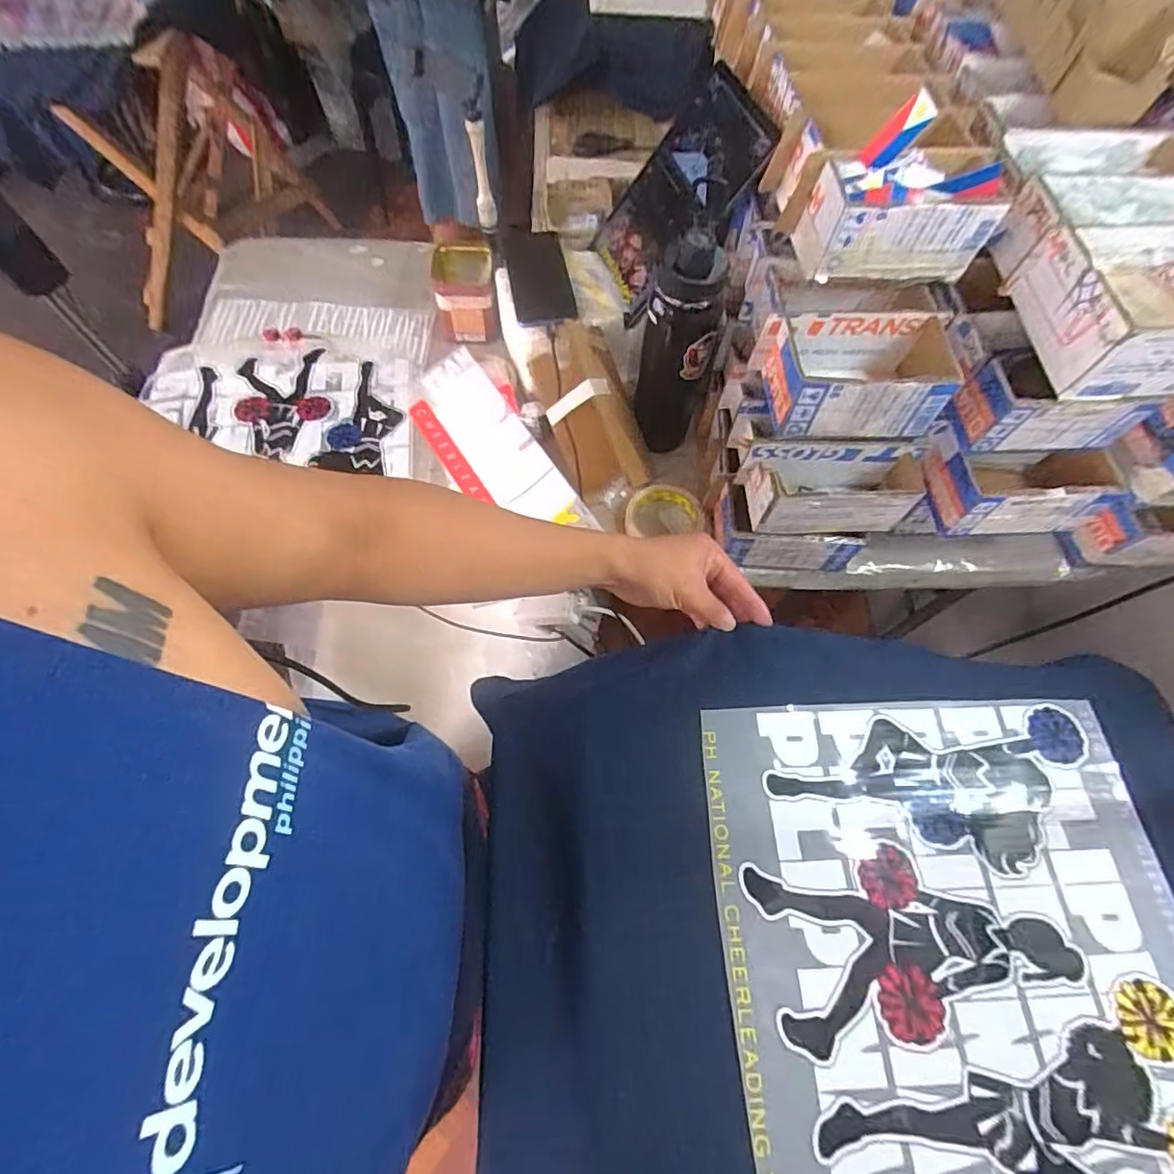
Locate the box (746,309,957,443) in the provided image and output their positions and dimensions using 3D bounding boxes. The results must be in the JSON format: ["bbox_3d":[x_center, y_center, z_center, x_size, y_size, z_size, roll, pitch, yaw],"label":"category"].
[{"bbox_3d":[0.260,-0.207,0.568,0.174,0.074,0.102,-1,65,-3],"label":"box"}]

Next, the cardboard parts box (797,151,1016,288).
[{"bbox_3d":[0.287,-0.348,0.543,0.165,0.079,0.092,-4,65,-4],"label":"cardboard parts box"}]

